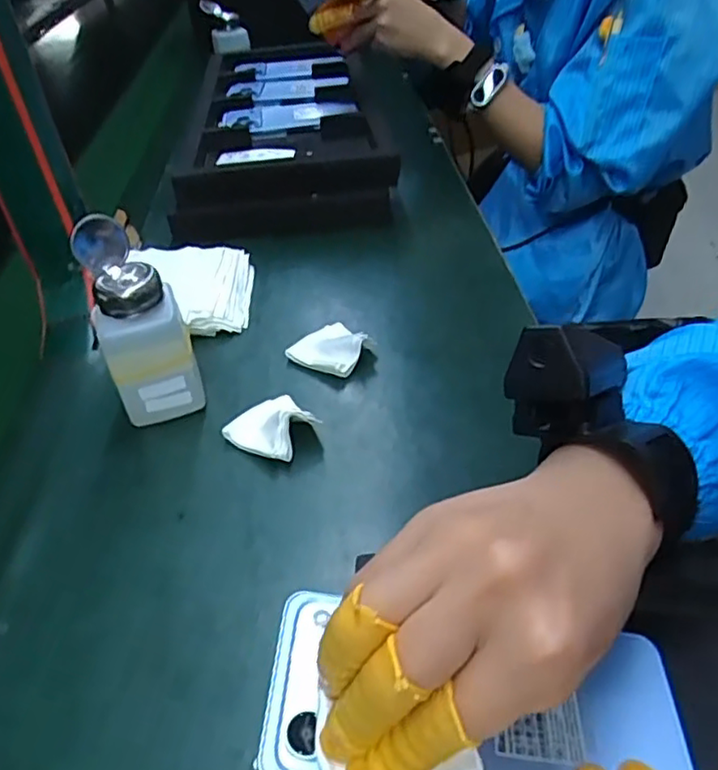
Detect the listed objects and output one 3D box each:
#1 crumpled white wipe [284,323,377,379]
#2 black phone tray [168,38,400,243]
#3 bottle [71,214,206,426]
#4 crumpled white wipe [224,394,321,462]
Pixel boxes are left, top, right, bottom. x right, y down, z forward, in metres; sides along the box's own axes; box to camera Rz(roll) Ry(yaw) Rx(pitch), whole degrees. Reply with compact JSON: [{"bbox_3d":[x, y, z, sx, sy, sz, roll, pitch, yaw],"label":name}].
[{"bbox_3d":[-0.019,-0.033,0.478,0.055,0.023,0.052,19,47,25],"label":"crumpled white wipe"},{"bbox_3d":[-0.097,-0.317,0.782,0.217,0.076,0.457,-7,42,-2],"label":"black phone tray"},{"bbox_3d":[-0.141,-0.038,0.411,0.056,0.132,0.048,-18,43,-13],"label":"bottle"},{"bbox_3d":[-0.055,0.024,0.415,0.052,0.025,0.050,30,52,33],"label":"crumpled white wipe"}]

